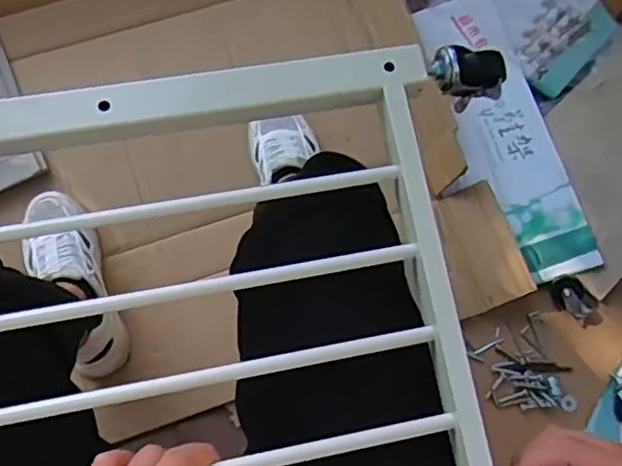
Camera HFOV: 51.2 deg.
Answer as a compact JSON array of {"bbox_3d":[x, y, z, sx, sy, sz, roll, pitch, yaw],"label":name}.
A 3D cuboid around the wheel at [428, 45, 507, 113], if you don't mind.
[{"bbox_3d":[0.118,-0.122,0.496,0.062,0.049,0.038,0,73,1],"label":"wheel"}]

